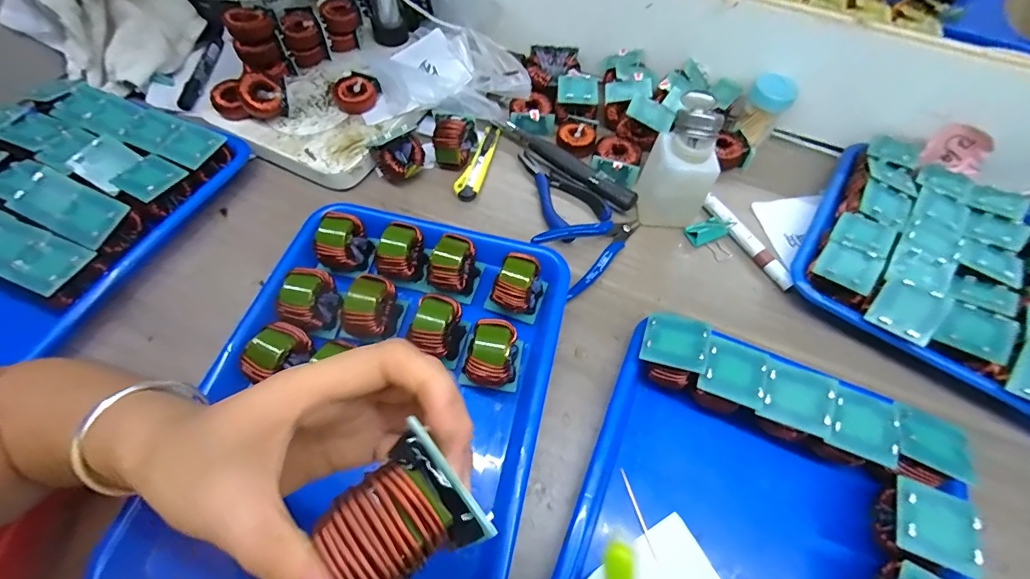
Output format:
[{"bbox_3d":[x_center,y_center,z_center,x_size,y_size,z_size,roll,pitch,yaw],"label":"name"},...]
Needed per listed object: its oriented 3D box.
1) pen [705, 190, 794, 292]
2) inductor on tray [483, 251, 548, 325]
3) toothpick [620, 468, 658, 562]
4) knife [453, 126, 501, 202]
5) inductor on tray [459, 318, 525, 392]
[{"bbox_3d":[0.232,-0.048,0.438,0.016,0.019,0.119,-23,63,-15],"label":"pen"},{"bbox_3d":[0.001,-0.006,0.373,0.046,0.035,0.047,17,60,8],"label":"inductor on tray"},{"bbox_3d":[0.089,0.161,0.315,0.004,0.006,0.060,-13,61,-10],"label":"toothpick"},{"bbox_3d":[-0.038,-0.142,0.481,0.025,0.014,0.110,16,60,7],"label":"knife"},{"bbox_3d":[-0.018,0.051,0.344,0.047,0.043,0.045,9,60,3],"label":"inductor on tray"}]

